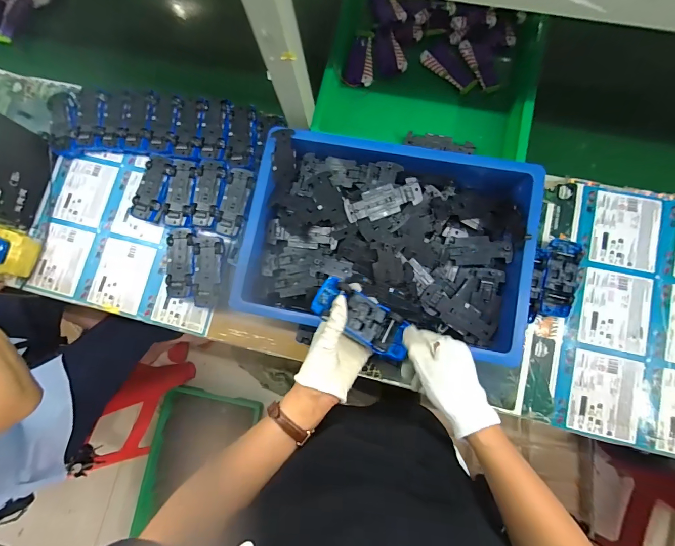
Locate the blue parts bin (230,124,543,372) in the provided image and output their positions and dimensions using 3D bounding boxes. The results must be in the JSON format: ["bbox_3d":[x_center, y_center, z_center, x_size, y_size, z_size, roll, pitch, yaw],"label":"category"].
[{"bbox_3d":[0.080,-0.054,0.564,0.438,0.106,0.333,10,81,6],"label":"blue parts bin"}]

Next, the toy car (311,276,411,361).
[{"bbox_3d":[0.034,0.057,0.421,0.132,0.034,0.054,36,88,0],"label":"toy car"}]

